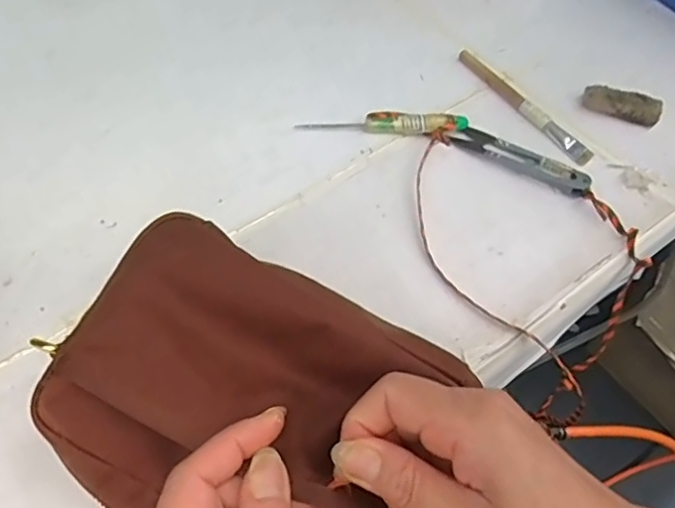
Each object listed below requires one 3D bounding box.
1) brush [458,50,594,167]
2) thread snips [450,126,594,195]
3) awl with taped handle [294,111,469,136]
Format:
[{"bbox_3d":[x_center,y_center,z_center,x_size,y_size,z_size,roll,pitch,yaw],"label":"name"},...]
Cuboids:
[{"bbox_3d":[0.133,-0.108,0.432,0.013,0.011,0.130,-27,61,-17],"label":"brush"},{"bbox_3d":[0.121,-0.064,0.403,0.094,0.011,0.020,30,61,18],"label":"thread snips"},{"bbox_3d":[0.031,-0.090,0.416,0.114,0.016,0.016,5,57,3],"label":"awl with taped handle"}]

